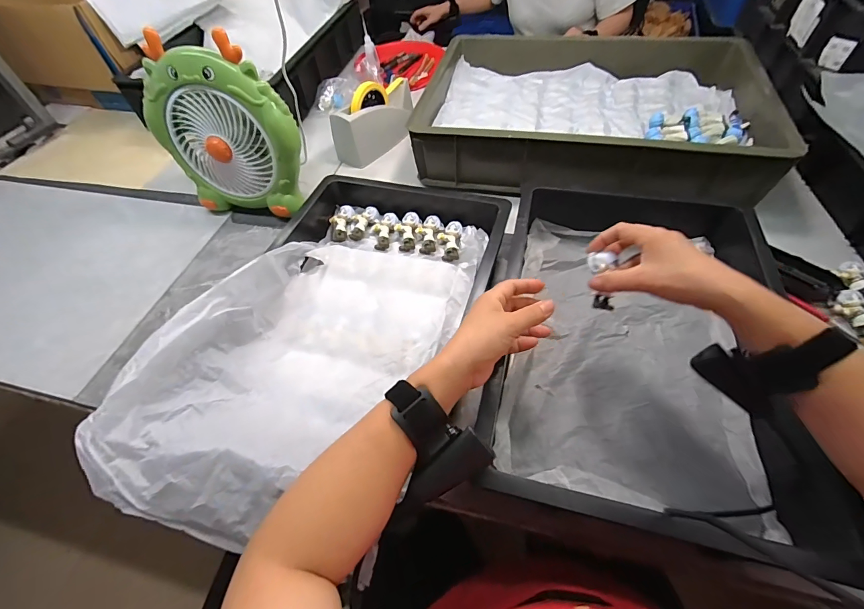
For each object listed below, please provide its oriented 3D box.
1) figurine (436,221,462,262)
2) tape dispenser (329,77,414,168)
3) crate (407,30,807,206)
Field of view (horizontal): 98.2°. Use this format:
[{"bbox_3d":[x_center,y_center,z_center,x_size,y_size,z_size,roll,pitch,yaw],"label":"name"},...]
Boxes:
[{"bbox_3d":[0.028,-0.094,0.581,0.035,0.027,0.061,3,82,8],"label":"figurine"},{"bbox_3d":[-0.110,-0.386,0.772,0.081,0.108,0.196,30,62,24],"label":"tape dispenser"},{"bbox_3d":[0.290,-0.376,0.724,0.568,0.113,0.389,10,55,13],"label":"crate"}]

